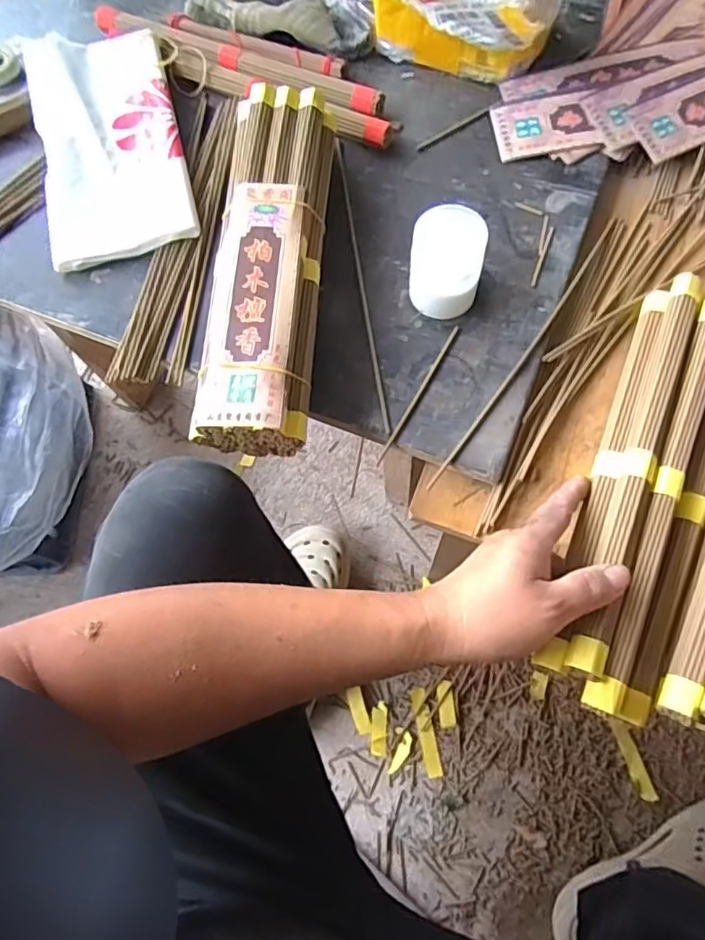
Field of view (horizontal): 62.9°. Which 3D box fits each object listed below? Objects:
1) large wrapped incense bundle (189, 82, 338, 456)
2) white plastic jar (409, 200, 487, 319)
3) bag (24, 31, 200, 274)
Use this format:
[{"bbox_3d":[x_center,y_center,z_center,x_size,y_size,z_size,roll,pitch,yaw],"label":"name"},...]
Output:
[{"bbox_3d":[-0.065,-0.166,0.464,0.084,0.057,0.319,3,71,3],"label":"large wrapped incense bundle"},{"bbox_3d":[0.072,-0.157,0.447,0.055,0.074,0.052,12,72,6],"label":"white plastic jar"},{"bbox_3d":[-0.226,-0.307,0.538,0.126,0.031,0.248,-14,71,-3],"label":"bag"}]

